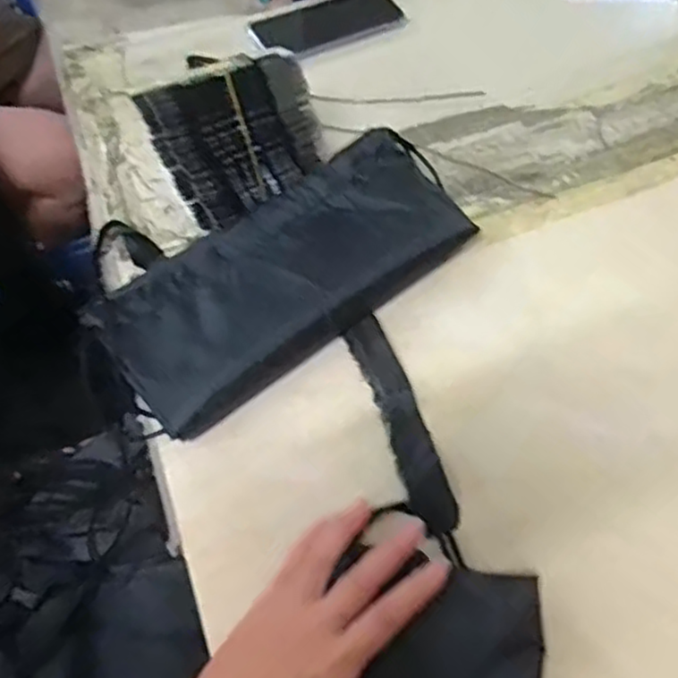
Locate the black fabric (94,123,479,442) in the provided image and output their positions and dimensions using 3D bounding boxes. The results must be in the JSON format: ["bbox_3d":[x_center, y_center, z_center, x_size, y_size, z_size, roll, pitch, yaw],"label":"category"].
[{"bbox_3d":[-0.039,-0.045,0.515,0.281,0.058,0.123,-35,59,-18],"label":"black fabric"}]

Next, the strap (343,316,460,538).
[{"bbox_3d":[0.040,0.050,0.471,0.028,0.006,0.158,-17,55,-7],"label":"strap"}]

